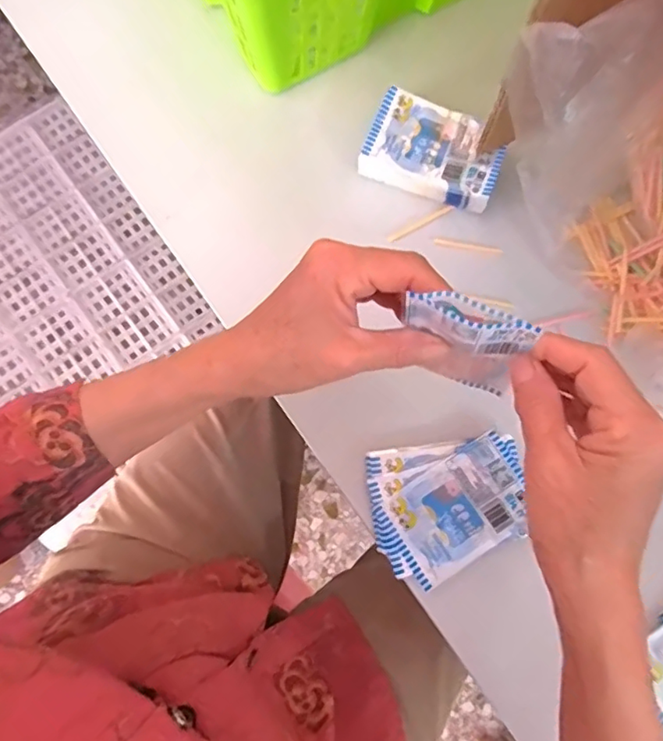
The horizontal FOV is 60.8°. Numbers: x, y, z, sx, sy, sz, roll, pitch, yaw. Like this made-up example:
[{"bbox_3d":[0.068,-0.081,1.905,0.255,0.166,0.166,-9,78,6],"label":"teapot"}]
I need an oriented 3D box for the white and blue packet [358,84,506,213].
[{"bbox_3d":[0.081,-0.172,0.442,0.102,0.021,0.070,21,78,4],"label":"white and blue packet"}]

